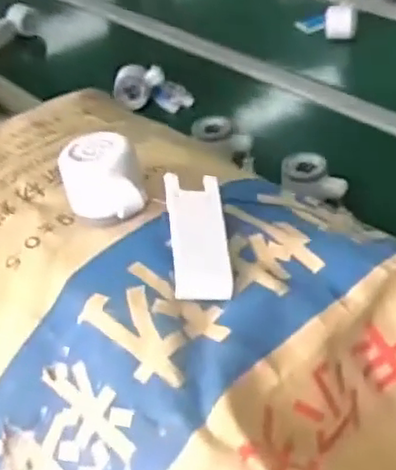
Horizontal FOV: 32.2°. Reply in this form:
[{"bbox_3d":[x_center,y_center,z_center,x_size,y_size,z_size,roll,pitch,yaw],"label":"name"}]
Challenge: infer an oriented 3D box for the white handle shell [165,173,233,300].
[{"bbox_3d":[0.000,-0.001,0.473,0.039,0.012,0.097,-6,61,-1],"label":"white handle shell"}]

